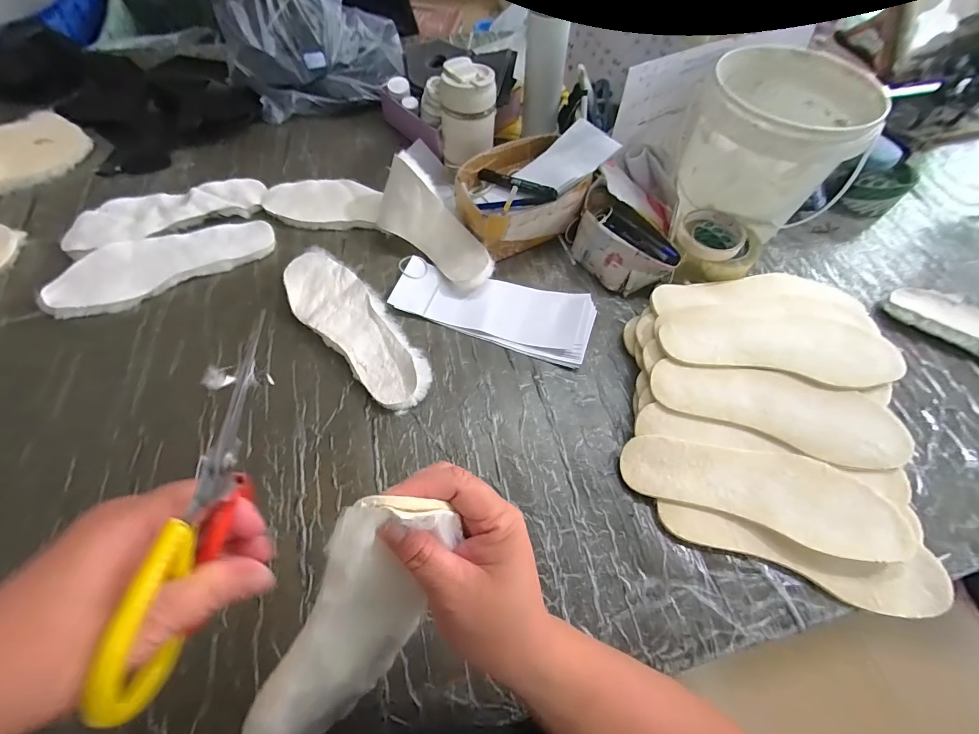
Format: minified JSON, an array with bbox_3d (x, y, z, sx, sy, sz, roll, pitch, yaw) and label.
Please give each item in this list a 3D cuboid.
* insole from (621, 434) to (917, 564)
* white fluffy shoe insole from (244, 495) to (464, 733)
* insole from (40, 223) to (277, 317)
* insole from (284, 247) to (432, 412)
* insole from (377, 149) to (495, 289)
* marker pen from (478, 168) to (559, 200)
[{"bbox_3d":[0.279,0.124,0.429,0.266,0.013,0.086,17,64,12],"label":"insole"},{"bbox_3d":[-0.081,0.167,0.257,0.083,0.226,0.023,14,23,-32],"label":"white fluffy shoe insole"},{"bbox_3d":[-0.437,-0.142,0.560,0.269,0.025,0.092,-22,63,-15],"label":"insole"},{"bbox_3d":[-0.173,-0.056,0.530,0.087,0.030,0.276,-38,68,-22],"label":"insole"},{"bbox_3d":[-0.085,-0.194,0.590,0.216,0.103,0.043,48,29,2],"label":"insole"},{"bbox_3d":[0.037,-0.258,0.584,0.024,0.018,0.145,-36,48,-21],"label":"marker pen"}]

